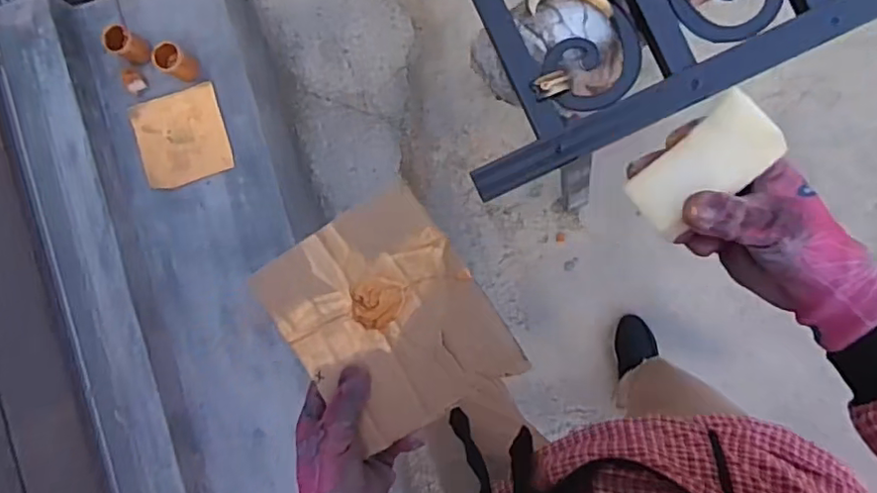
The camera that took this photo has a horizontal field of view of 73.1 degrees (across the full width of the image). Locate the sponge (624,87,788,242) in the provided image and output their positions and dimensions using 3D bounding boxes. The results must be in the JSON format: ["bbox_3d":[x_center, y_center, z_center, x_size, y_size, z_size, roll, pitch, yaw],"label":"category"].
[{"bbox_3d":[0.152,-0.045,0.341,0.081,0.019,0.044,-41,86,17],"label":"sponge"}]

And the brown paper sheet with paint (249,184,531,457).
[{"bbox_3d":[-0.038,0.050,0.411,0.135,0.013,0.150,-36,85,12],"label":"brown paper sheet with paint"}]

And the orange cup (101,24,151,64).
[{"bbox_3d":[-0.592,-0.384,1.125,0.048,0.082,0.051,0,89,8],"label":"orange cup"}]

